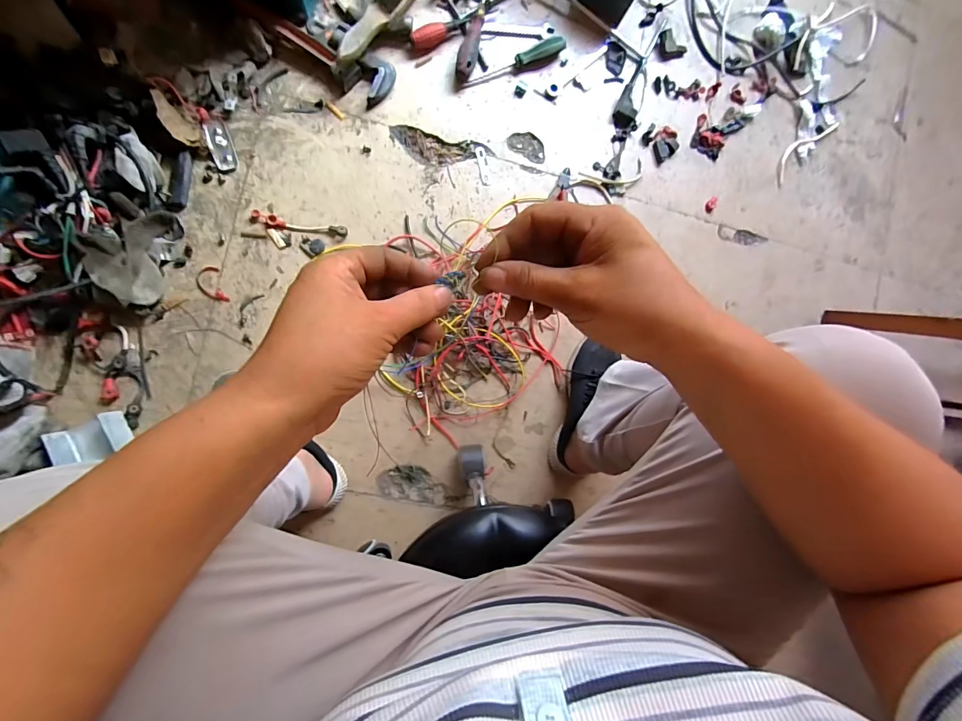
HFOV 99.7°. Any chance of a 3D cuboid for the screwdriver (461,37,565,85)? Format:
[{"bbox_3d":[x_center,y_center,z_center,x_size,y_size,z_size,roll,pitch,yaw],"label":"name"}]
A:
[{"bbox_3d":[0.059,-0.510,0.697,0.189,0.021,0.031,-29,93,-8],"label":"screwdriver"}]

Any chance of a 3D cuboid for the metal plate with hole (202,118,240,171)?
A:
[{"bbox_3d":[-0.399,-0.332,0.624,0.032,0.008,0.077,-18,91,-8],"label":"metal plate with hole"}]

